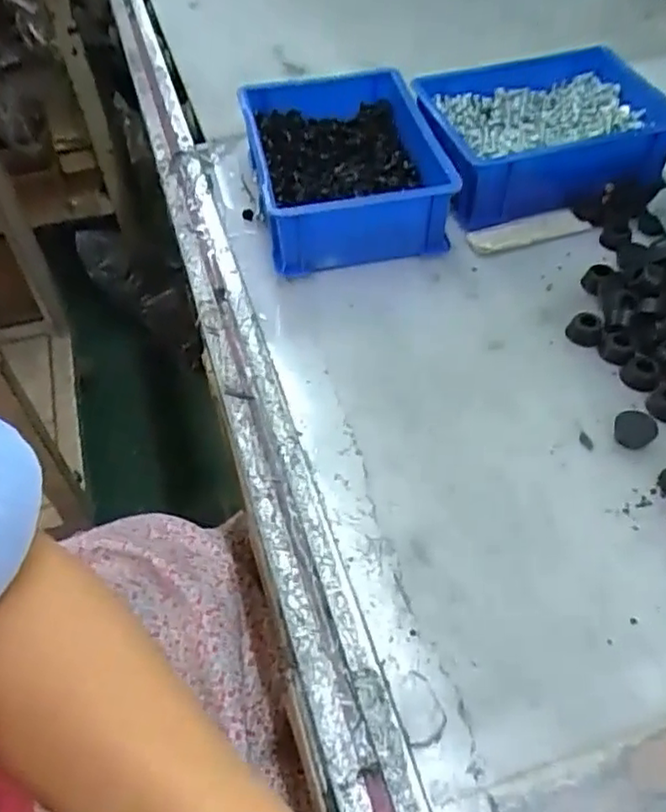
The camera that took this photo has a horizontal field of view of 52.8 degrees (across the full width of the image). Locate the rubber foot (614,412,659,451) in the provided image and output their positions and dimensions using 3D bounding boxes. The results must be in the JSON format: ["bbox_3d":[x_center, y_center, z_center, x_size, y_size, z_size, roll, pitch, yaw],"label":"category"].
[{"bbox_3d":[0.190,0.015,0.422,0.025,0.010,0.024,-2,51,2],"label":"rubber foot"}]

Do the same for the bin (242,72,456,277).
[{"bbox_3d":[0.005,-0.210,0.569,0.140,0.084,0.206,-10,52,-5],"label":"bin"}]

